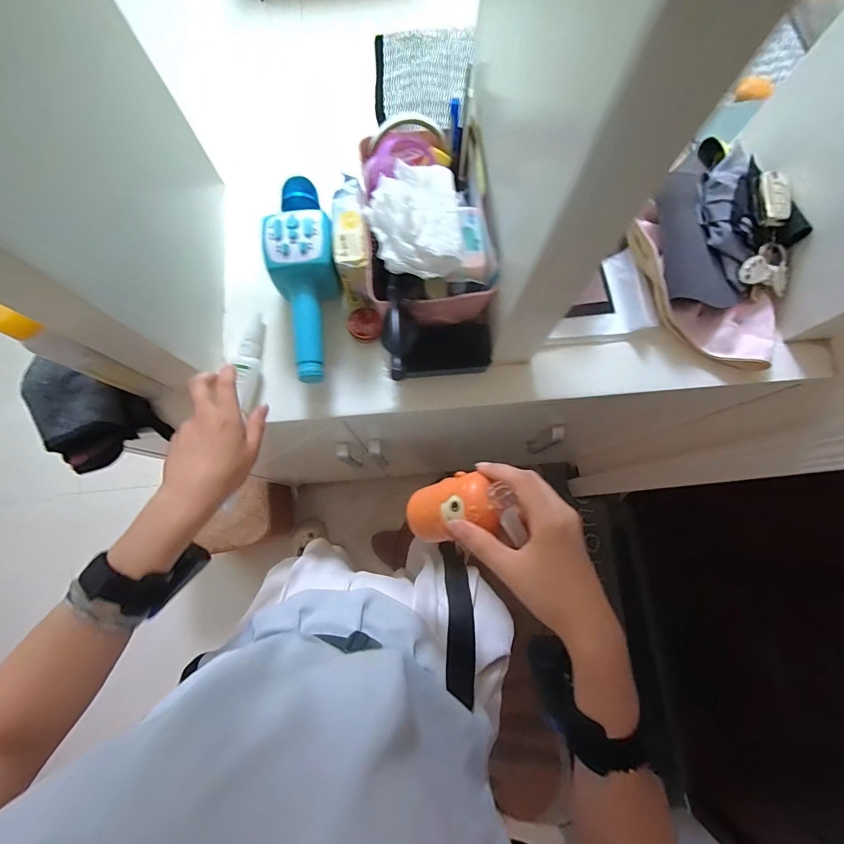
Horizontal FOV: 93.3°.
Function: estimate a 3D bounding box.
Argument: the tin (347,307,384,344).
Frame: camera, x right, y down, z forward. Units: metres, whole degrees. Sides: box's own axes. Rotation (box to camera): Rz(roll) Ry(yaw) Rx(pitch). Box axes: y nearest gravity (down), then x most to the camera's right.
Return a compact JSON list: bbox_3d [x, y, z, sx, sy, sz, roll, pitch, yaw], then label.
[{"bbox_3d":[-0.067,-0.116,0.476,0.044,0.012,0.038,40,80,7],"label":"tin"}]

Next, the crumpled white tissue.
[{"bbox_3d":[-0.002,-0.189,0.371,0.090,0.034,0.103,-2,78,-2],"label":"crumpled white tissue"}]

